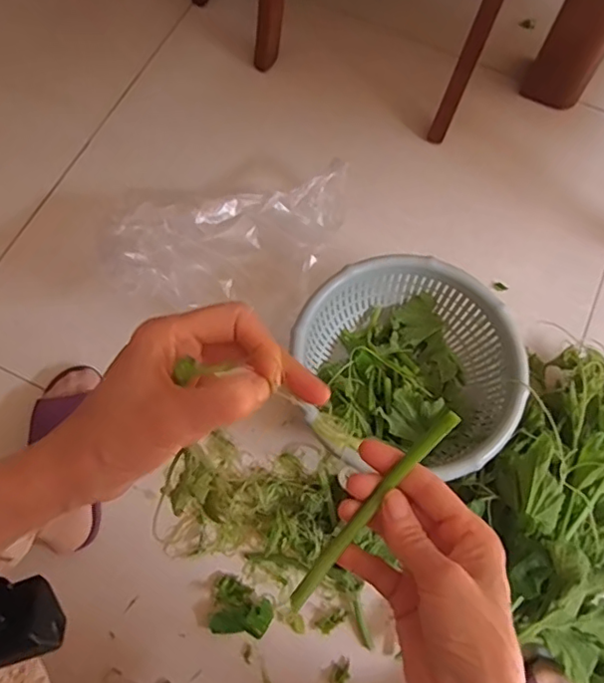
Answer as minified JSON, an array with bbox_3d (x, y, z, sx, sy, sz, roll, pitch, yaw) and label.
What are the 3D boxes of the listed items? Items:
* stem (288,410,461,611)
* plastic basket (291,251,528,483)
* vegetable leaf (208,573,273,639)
[{"bbox_3d":[0.039,0.086,0.306,0.009,0.014,0.131,41,76,13],"label":"stem"},{"bbox_3d":[0.130,0.035,0.746,0.277,0.094,0.272,0,70,-1],"label":"plastic basket"},{"bbox_3d":[-0.070,0.314,0.687,0.070,0.011,0.062,6,70,2],"label":"vegetable leaf"}]

